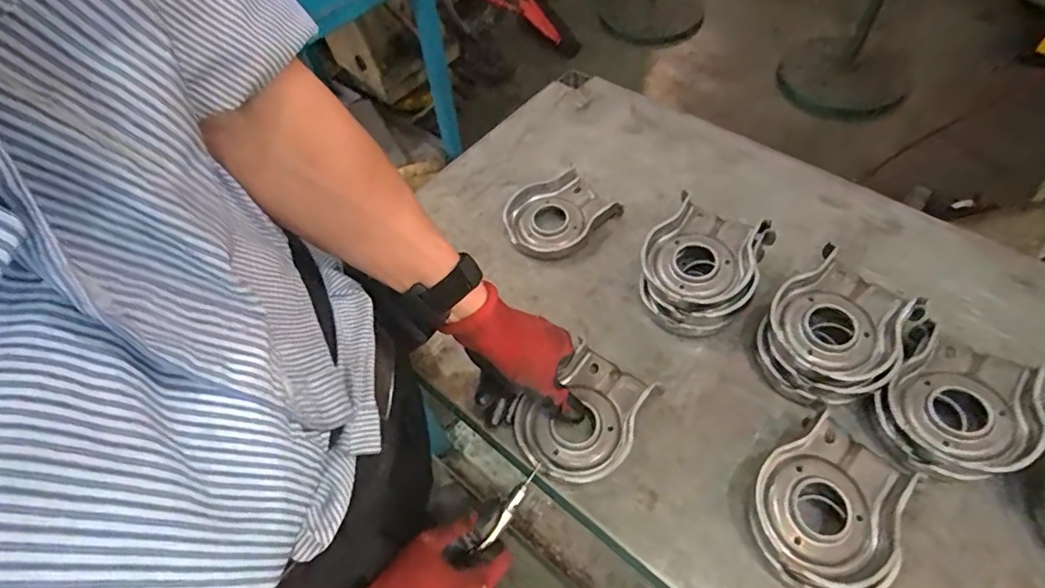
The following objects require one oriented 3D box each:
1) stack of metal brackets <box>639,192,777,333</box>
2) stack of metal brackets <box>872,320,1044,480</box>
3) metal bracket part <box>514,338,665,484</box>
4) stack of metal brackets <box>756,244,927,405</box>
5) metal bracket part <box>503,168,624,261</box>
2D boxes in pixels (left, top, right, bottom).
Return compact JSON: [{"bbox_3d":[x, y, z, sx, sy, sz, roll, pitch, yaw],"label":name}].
[{"bbox_3d":[0.180,-0.025,0.540,0.113,0.053,0.135,25,61,20],"label":"stack of metal brackets"},{"bbox_3d":[0.370,0.094,0.451,0.104,0.047,0.128,37,65,26],"label":"stack of metal brackets"},{"bbox_3d":[0.056,0.108,0.472,0.093,0.026,0.120,37,65,26],"label":"metal bracket part"},{"bbox_3d":[0.284,0.038,0.488,0.109,0.059,0.133,35,65,26],"label":"stack of metal brackets"},{"bbox_3d":[0.041,-0.094,0.621,0.124,0.029,0.103,-37,60,-20],"label":"metal bracket part"}]

